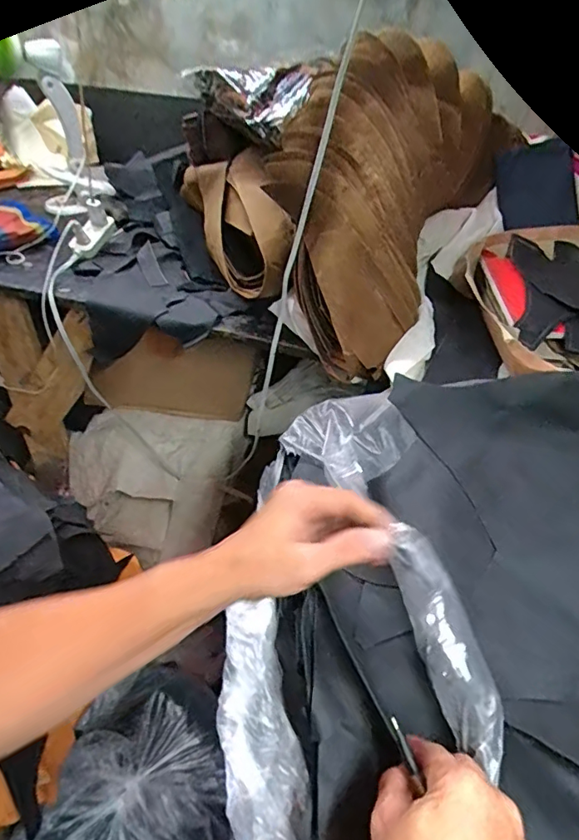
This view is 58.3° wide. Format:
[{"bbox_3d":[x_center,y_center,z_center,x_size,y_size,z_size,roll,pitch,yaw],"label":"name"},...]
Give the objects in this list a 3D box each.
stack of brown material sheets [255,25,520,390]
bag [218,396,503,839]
[{"bbox_3d":[0.129,-0.305,0.706,0.214,0.311,0.368,24,45,20],"label":"stack of brown material sheets"},{"bbox_3d":[0.036,0.129,0.408,0.169,0.138,0.398,1,44,0],"label":"bag"}]

